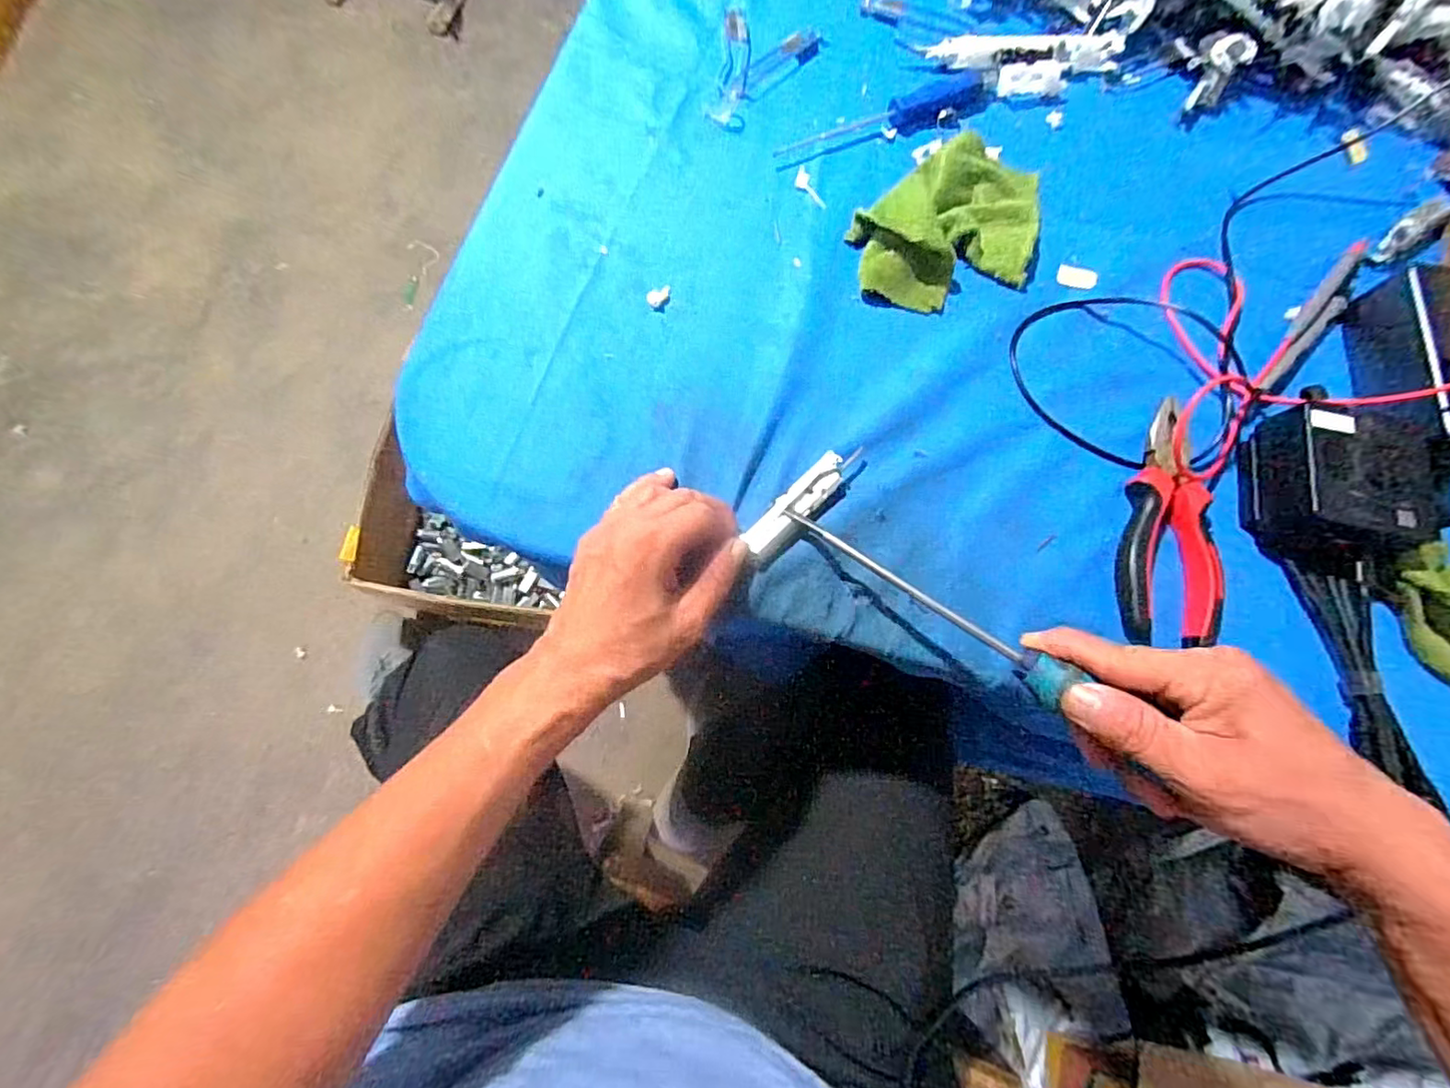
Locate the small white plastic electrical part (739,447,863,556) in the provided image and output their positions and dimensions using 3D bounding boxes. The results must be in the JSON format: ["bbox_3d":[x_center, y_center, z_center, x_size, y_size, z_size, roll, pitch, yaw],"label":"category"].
[{"bbox_3d":[0.049,-0.029,0.364,0.019,0.018,0.096,44,71,10],"label":"small white plastic electrical part"}]

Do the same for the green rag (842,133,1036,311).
[{"bbox_3d":[0.162,-0.219,0.422,0.150,0.027,0.101,-40,80,-13],"label":"green rag"}]

